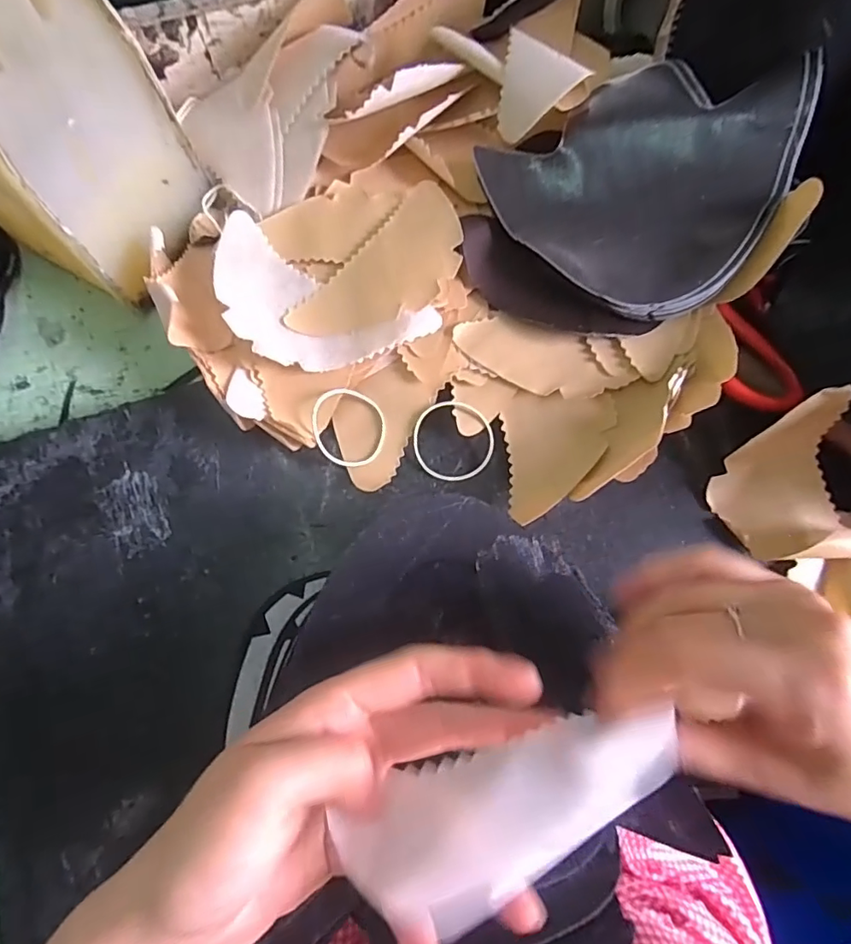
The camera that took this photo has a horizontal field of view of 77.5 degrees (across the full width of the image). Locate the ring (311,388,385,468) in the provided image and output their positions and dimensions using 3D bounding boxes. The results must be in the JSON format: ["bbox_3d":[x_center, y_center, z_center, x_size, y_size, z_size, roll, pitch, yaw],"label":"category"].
[{"bbox_3d":[-0.049,-0.028,0.338,0.045,0.008,0.050,-4,87,-18],"label":"ring"}]

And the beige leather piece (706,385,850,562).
[{"bbox_3d":[0.221,0.012,0.319,0.074,0.057,0.096,-17,76,-6],"label":"beige leather piece"}]

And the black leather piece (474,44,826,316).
[{"bbox_3d":[0.143,-0.199,0.343,0.172,0.015,0.170,45,98,14],"label":"black leather piece"}]

